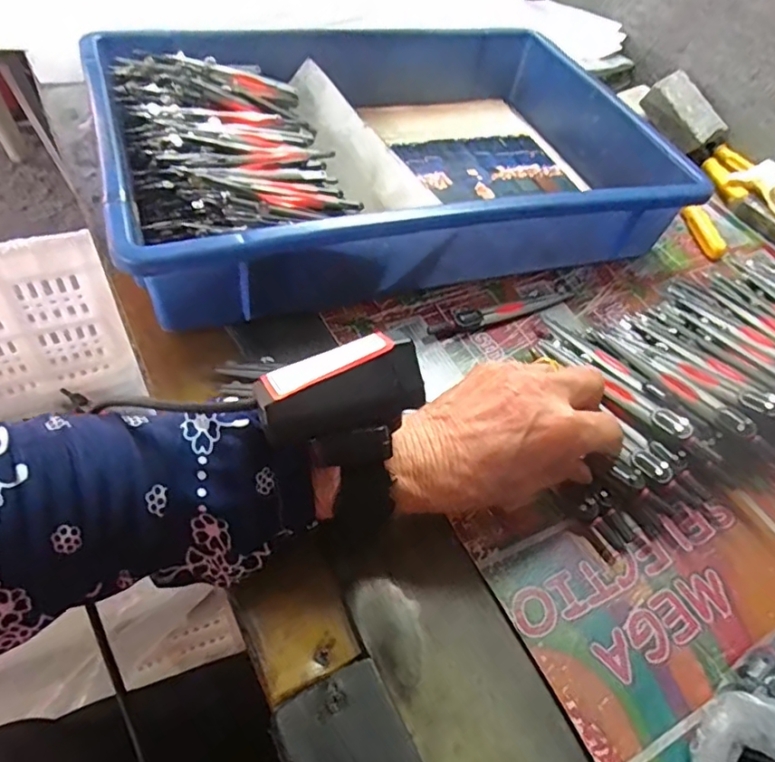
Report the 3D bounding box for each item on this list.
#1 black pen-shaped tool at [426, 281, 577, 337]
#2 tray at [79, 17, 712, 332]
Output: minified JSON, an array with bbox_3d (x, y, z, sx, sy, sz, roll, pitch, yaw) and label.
[{"bbox_3d":[0.088,-0.055,0.413,0.132,0.009,0.016,-20,58,-25],"label":"black pen-shaped tool"},{"bbox_3d":[0.004,-0.189,0.460,0.427,0.106,0.275,-12,55,-20],"label":"tray"}]

